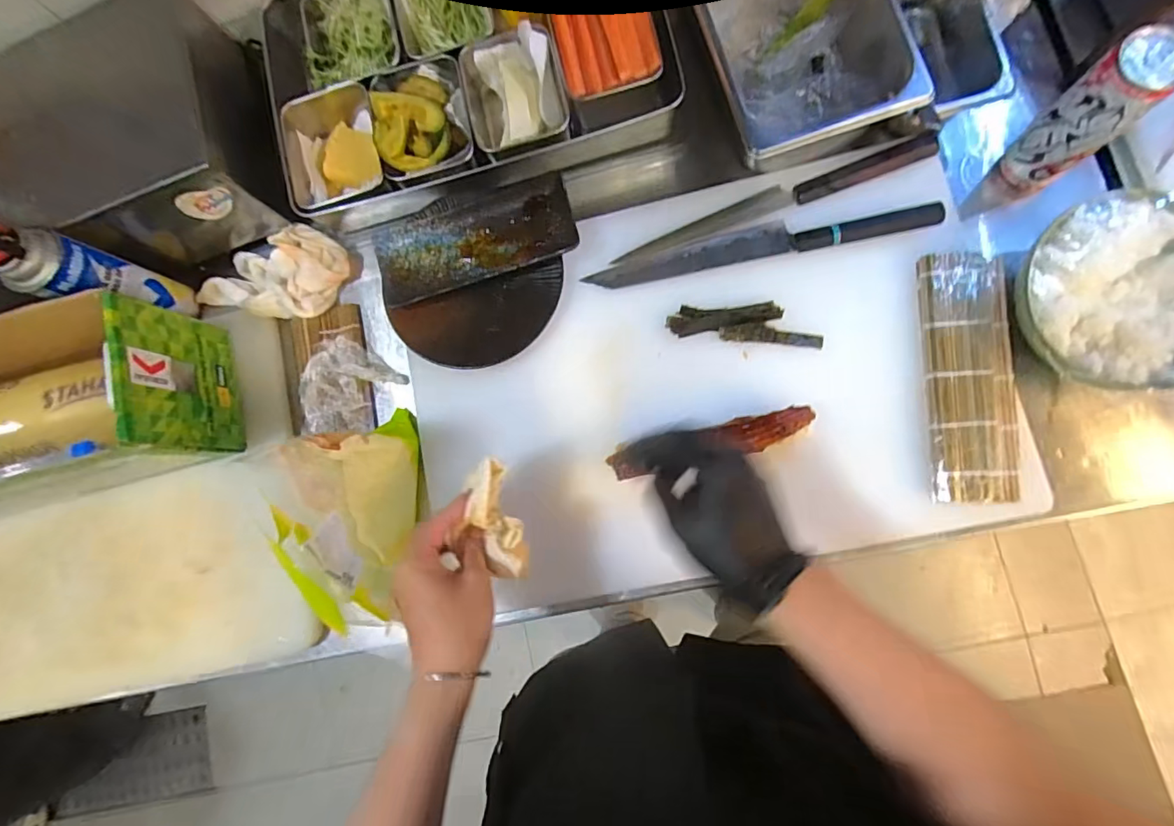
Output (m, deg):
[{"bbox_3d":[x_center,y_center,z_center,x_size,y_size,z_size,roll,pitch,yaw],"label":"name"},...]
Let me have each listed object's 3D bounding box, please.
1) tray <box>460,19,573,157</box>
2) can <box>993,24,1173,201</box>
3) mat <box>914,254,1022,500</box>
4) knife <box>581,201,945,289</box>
[{"bbox_3d":[-0.080,-0.357,0.588,0.105,0.069,0.122,-15,81,5],"label":"tray"},{"bbox_3d":[0.449,-0.265,0.480,0.055,0.151,0.057,-1,83,7],"label":"can"},{"bbox_3d":[0.364,-0.036,0.497,0.077,0.015,0.236,-2,83,7],"label":"mat"},{"bbox_3d":[0.176,-0.177,0.548,0.347,0.019,0.039,-9,82,6],"label":"knife"}]

